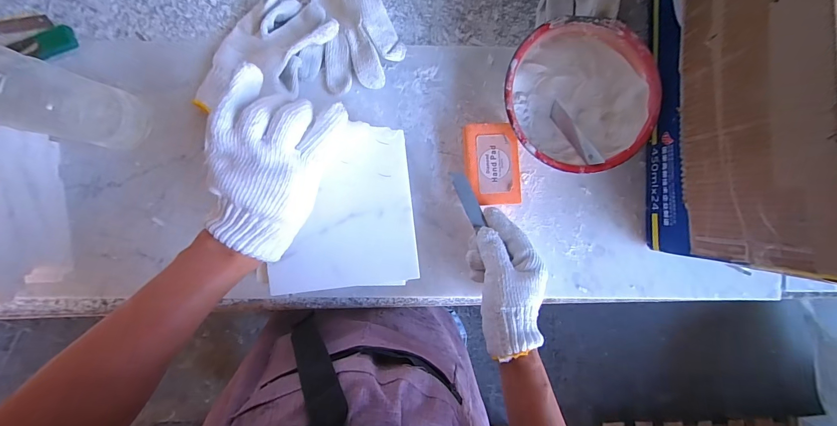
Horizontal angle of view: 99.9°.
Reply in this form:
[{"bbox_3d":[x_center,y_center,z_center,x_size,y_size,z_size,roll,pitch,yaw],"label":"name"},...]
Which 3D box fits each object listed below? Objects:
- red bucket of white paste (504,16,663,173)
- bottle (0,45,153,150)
[{"bbox_3d":[0.179,-0.129,0.407,0.161,0.054,0.161,0,91,-2],"label":"red bucket of white paste"},{"bbox_3d":[-0.344,-0.107,0.315,0.059,0.217,0.066,10,90,-2],"label":"bottle"}]

